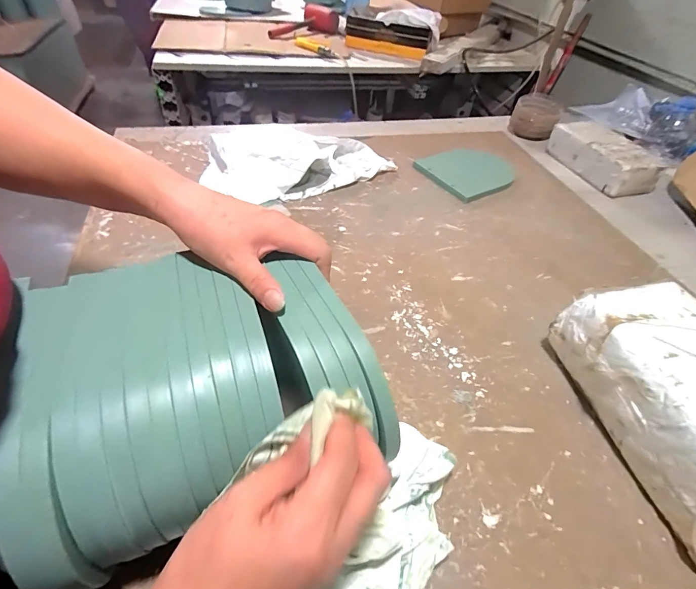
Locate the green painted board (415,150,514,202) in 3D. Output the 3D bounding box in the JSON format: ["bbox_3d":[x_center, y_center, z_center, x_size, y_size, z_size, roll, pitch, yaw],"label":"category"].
[{"bbox_3d":[0.238,-0.241,0.748,0.176,0.014,0.154,-22,52,-25],"label":"green painted board"}]

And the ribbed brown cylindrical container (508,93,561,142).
[{"bbox_3d":[0.435,-0.418,0.905,0.098,0.073,0.112,19,47,12],"label":"ribbed brown cylindrical container"}]

